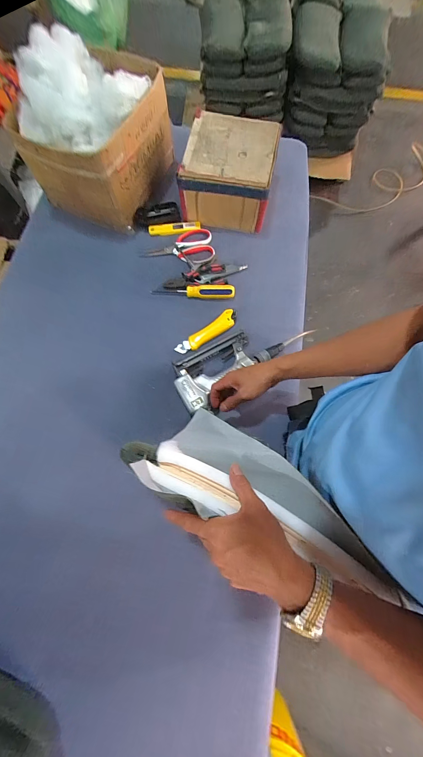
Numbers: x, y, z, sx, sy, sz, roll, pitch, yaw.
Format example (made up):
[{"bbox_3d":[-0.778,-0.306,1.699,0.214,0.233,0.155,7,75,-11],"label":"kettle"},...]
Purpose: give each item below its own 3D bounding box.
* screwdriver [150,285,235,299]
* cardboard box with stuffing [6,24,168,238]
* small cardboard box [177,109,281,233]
[{"bbox_3d":[-0.044,-0.212,0.643,0.197,0.022,0.030,3,74,3],"label":"screwdriver"},{"bbox_3d":[-0.254,-0.580,0.638,0.260,0.247,0.310,22,76,8],"label":"cardboard box with stuffing"},{"bbox_3d":[0.049,-0.510,0.675,0.212,0.132,0.216,10,74,5],"label":"small cardboard box"}]

